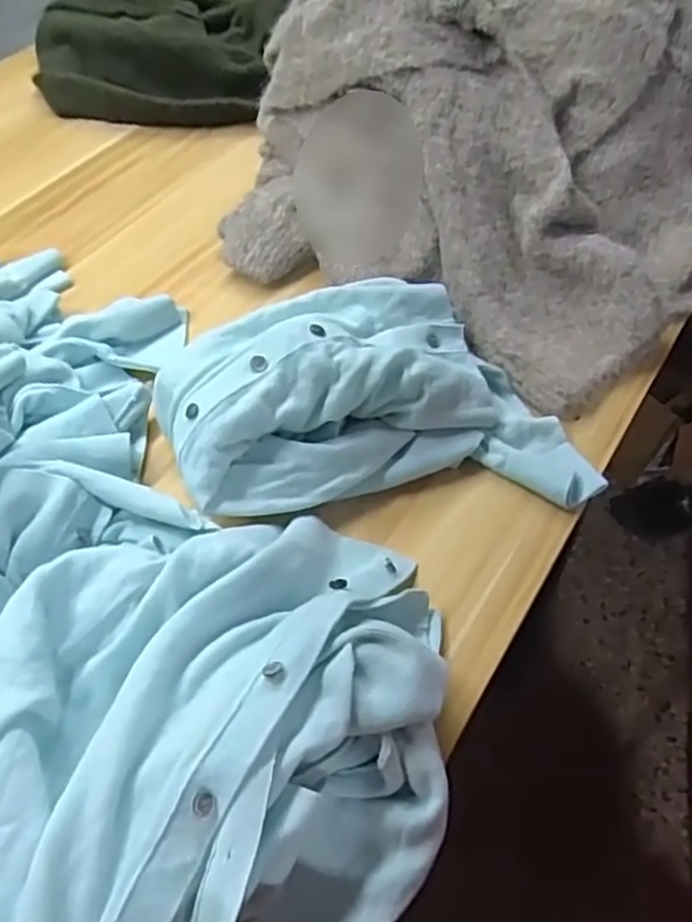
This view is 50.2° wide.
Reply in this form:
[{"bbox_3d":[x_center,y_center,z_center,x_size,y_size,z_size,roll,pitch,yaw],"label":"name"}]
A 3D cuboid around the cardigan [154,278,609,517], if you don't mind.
[{"bbox_3d":[0.018,-0.055,0.563,0.318,0.086,0.188,-4,51,-2],"label":"cardigan"}]

